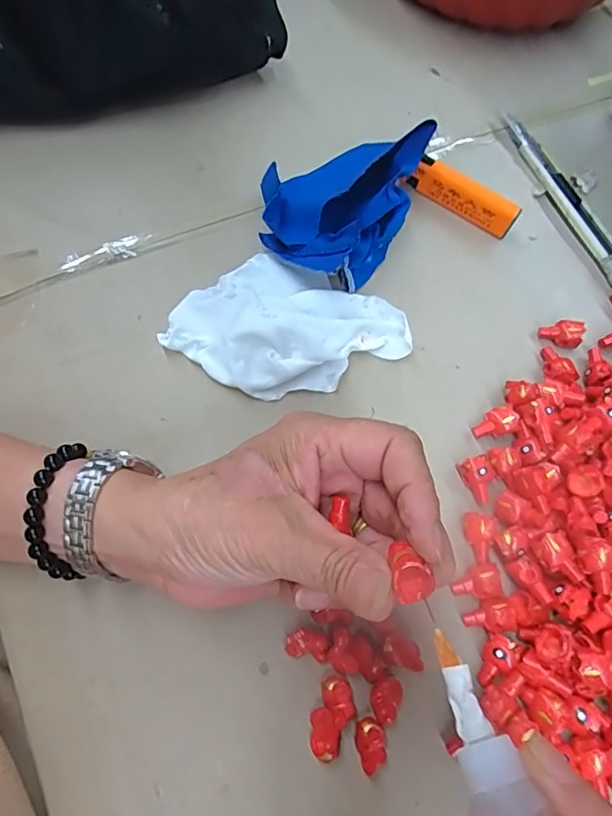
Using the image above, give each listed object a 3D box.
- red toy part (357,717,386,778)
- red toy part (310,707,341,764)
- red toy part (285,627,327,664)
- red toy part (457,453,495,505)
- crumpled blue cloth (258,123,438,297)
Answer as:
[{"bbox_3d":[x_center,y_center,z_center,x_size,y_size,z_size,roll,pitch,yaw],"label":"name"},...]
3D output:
[{"bbox_3d":[0.030,0.155,0.237,0.013,0.007,0.022,-4,70,-4],"label":"red toy part"},{"bbox_3d":[0.009,0.151,0.240,0.013,0.009,0.021,1,70,-2],"label":"red toy part"},{"bbox_3d":[0.000,0.116,0.254,0.020,0.014,0.013,10,70,1],"label":"red toy part"},{"bbox_3d":[0.097,0.039,0.286,0.018,0.013,0.024,-25,73,-11],"label":"red toy part"},{"bbox_3d":[0.019,-0.136,0.327,0.094,0.051,0.114,37,73,11],"label":"crumpled blue cloth"}]

